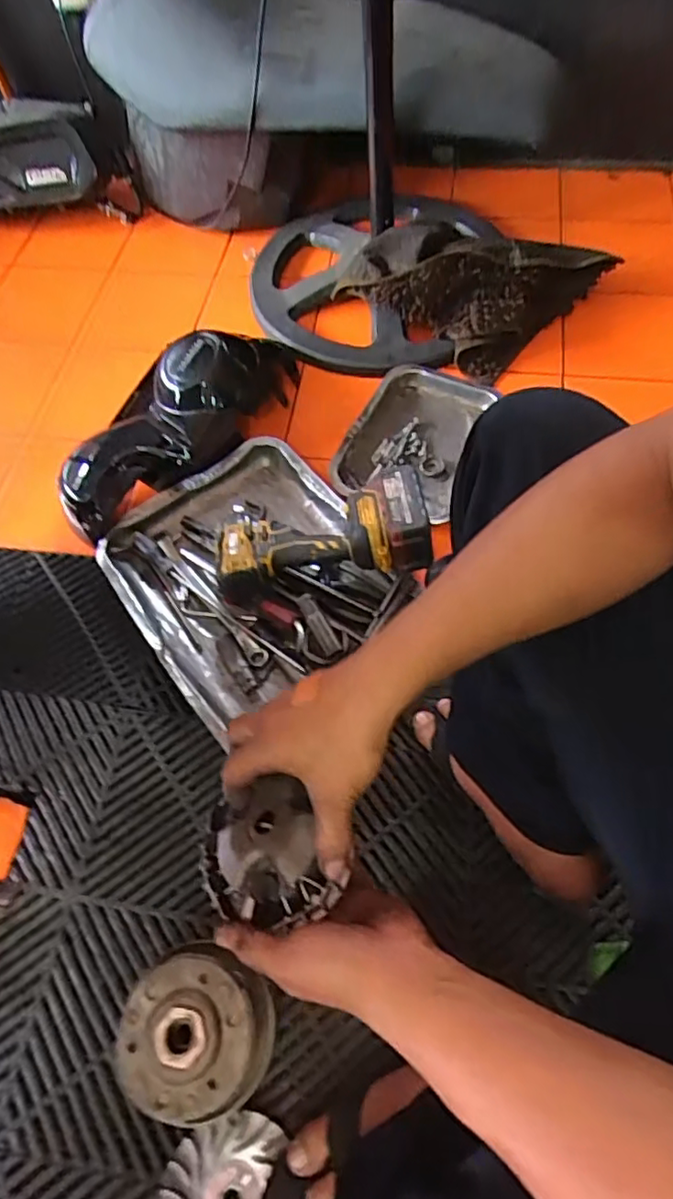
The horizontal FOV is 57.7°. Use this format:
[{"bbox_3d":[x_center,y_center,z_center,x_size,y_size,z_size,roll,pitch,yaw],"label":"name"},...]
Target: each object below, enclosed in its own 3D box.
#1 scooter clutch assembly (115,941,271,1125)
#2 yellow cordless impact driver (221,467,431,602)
[{"bbox_3d":[-0.119,0.379,0.543,0.123,0.089,0.119,-2,62,3],"label":"scooter clutch assembly"},{"bbox_3d":[-0.021,-0.076,0.722,0.246,0.081,0.108,-9,62,-1],"label":"yellow cordless impact driver"}]

